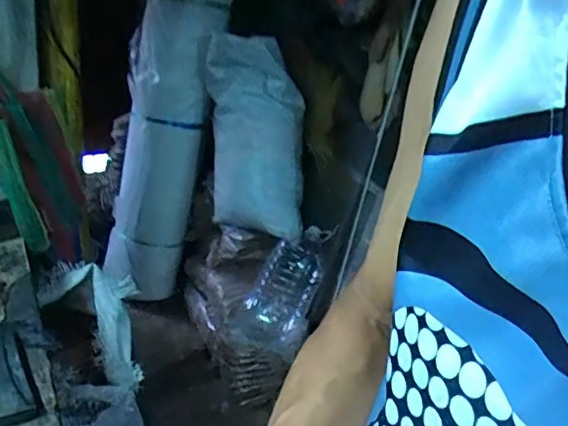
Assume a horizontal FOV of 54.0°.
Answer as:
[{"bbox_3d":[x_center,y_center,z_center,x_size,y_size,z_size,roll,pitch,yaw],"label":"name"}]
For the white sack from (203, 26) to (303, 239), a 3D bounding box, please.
[{"bbox_3d":[-0.102,-0.274,1.976,0.339,0.671,0.181,7,23,0],"label":"white sack"}]

